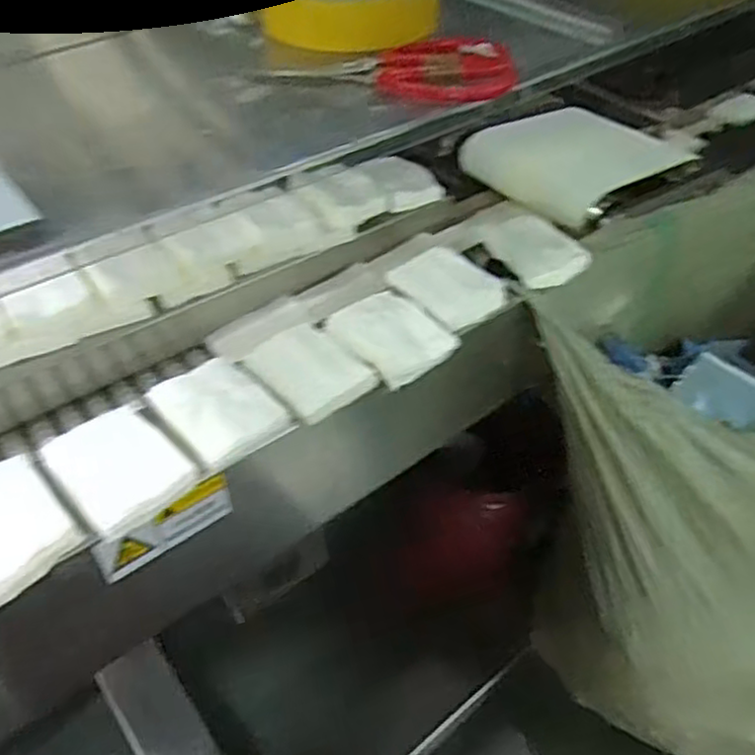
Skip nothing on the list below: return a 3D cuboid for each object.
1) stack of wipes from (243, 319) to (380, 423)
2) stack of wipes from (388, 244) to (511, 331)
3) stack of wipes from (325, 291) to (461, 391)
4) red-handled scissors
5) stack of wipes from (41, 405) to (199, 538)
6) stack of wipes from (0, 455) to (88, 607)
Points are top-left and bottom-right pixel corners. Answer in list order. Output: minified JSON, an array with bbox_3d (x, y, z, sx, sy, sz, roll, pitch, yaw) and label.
[{"bbox_3d":[-0.057,-0.010,0.588,0.077,0.025,0.093,-33,53,-31],"label":"stack of wipes"},{"bbox_3d":[0.067,-0.089,0.674,0.076,0.013,0.099,-34,60,-15],"label":"stack of wipes"},{"bbox_3d":[0.013,-0.041,0.633,0.079,0.033,0.100,-27,50,-26],"label":"stack of wipes"},{"bbox_3d":[0.009,-0.219,0.496,0.177,0.017,0.081,-3,44,-4],"label":"red-handled scissors"},{"bbox_3d":[-0.193,0.064,0.518,0.077,0.022,0.097,-33,53,-30],"label":"stack of wipes"},{"bbox_3d":[-0.259,0.100,0.479,0.075,0.020,0.100,-34,53,-31],"label":"stack of wipes"}]

